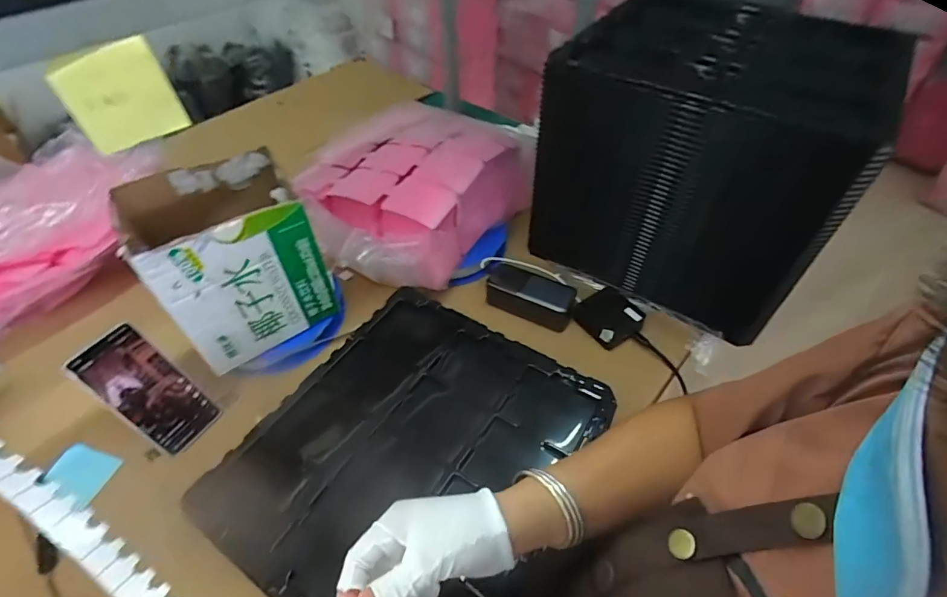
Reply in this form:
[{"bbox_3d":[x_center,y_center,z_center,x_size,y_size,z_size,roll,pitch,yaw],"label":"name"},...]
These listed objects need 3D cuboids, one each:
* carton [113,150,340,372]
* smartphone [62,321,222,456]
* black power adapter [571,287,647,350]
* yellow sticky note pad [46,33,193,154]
[{"bbox_3d":[-0.309,-0.050,0.616,0.181,0.202,0.152,-28,54,-23],"label":"carton"},{"bbox_3d":[-0.388,0.112,0.561,0.008,0.167,0.076,6,45,42],"label":"smartphone"},{"bbox_3d":[0.204,0.025,0.694,0.091,0.023,0.082,-33,56,-26],"label":"black power adapter"},{"bbox_3d":[-0.296,-0.170,0.393,0.076,0.075,0.008,-35,47,-23],"label":"yellow sticky note pad"}]

